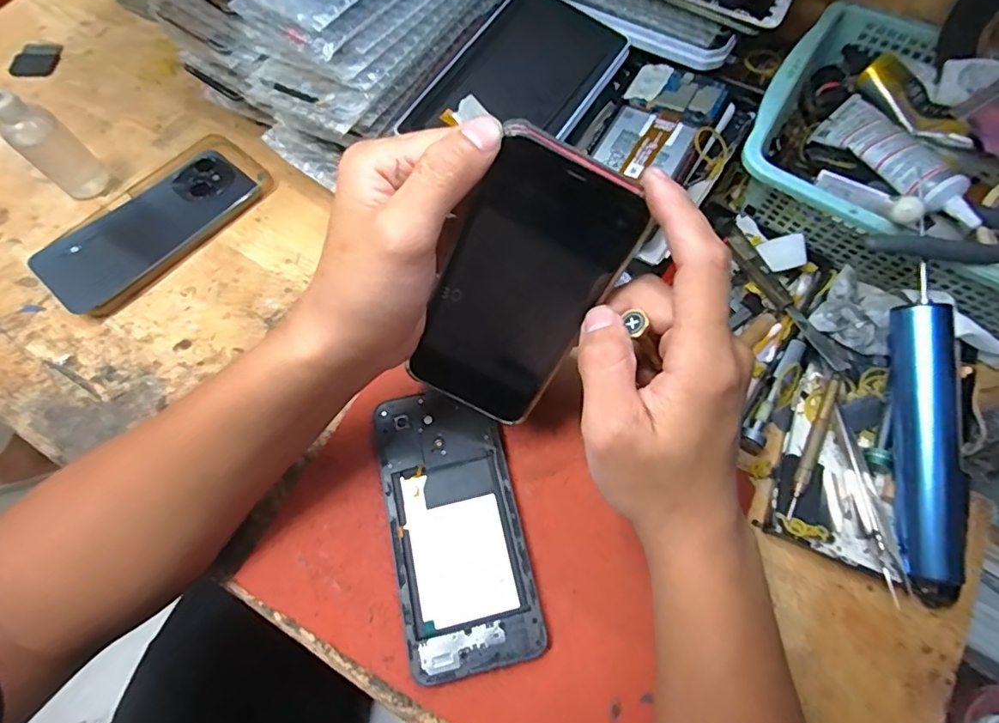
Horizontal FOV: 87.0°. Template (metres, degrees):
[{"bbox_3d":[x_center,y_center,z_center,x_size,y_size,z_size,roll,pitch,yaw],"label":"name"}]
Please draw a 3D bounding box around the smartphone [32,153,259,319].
[{"bbox_3d":[-0.276,-0.107,0.414,0.076,0.012,0.163,42,75,16],"label":"smartphone"}]

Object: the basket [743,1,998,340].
[{"bbox_3d":[0.309,-0.124,0.367,0.260,0.074,0.190,31,72,12],"label":"basket"}]

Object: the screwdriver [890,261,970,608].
[{"bbox_3d":[0.244,0.045,0.300,0.029,0.024,0.177,2,84,2],"label":"screwdriver"}]

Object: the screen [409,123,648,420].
[{"bbox_3d":[0.008,-0.030,0.261,0.073,0.148,0.011,26,37,-3],"label":"screen"}]

